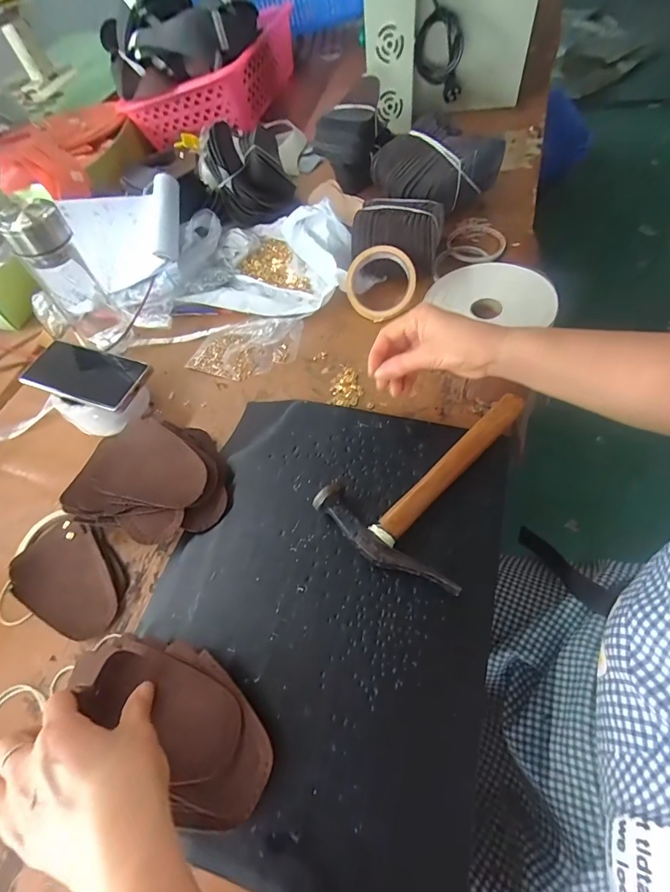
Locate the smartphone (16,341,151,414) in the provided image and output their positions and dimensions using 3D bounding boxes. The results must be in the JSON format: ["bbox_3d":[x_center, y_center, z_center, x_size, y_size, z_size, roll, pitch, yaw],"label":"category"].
[{"bbox_3d":[-0.309,-0.090,0.505,0.160,0.015,0.076,16,63,17],"label":"smartphone"}]

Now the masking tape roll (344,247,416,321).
[{"bbox_3d":[0.063,-0.223,0.559,0.095,0.028,0.095,2,99,11],"label":"masking tape roll"}]

